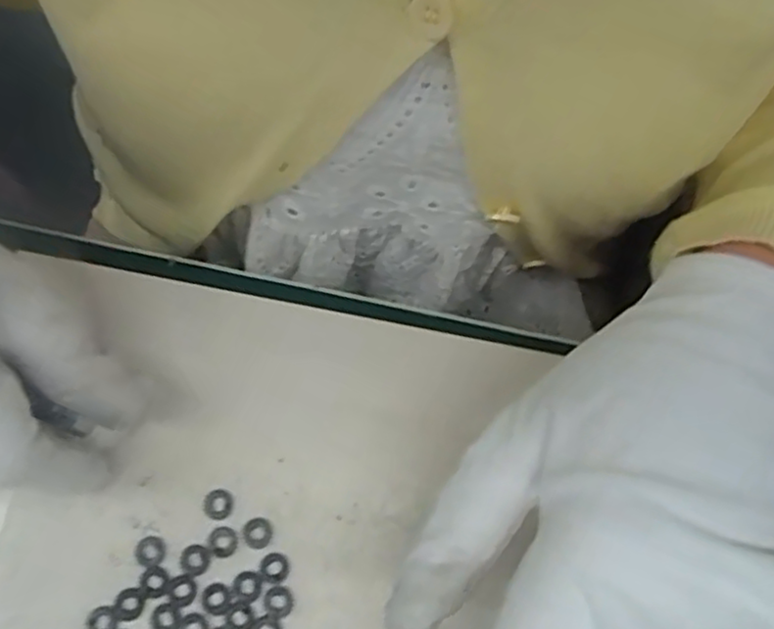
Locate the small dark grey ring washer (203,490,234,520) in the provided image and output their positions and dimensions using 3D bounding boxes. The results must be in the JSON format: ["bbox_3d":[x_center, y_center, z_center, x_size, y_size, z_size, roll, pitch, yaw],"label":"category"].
[{"bbox_3d":[-0.061,0.068,0.251,0.011,0.004,0.011,0,71,-1],"label":"small dark grey ring washer"}]

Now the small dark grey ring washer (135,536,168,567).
[{"bbox_3d":[-0.084,0.083,0.247,0.010,0.004,0.010,23,72,7],"label":"small dark grey ring washer"}]

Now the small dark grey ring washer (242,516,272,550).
[{"bbox_3d":[-0.046,0.077,0.248,0.010,0.004,0.010,0,71,-1],"label":"small dark grey ring washer"}]

